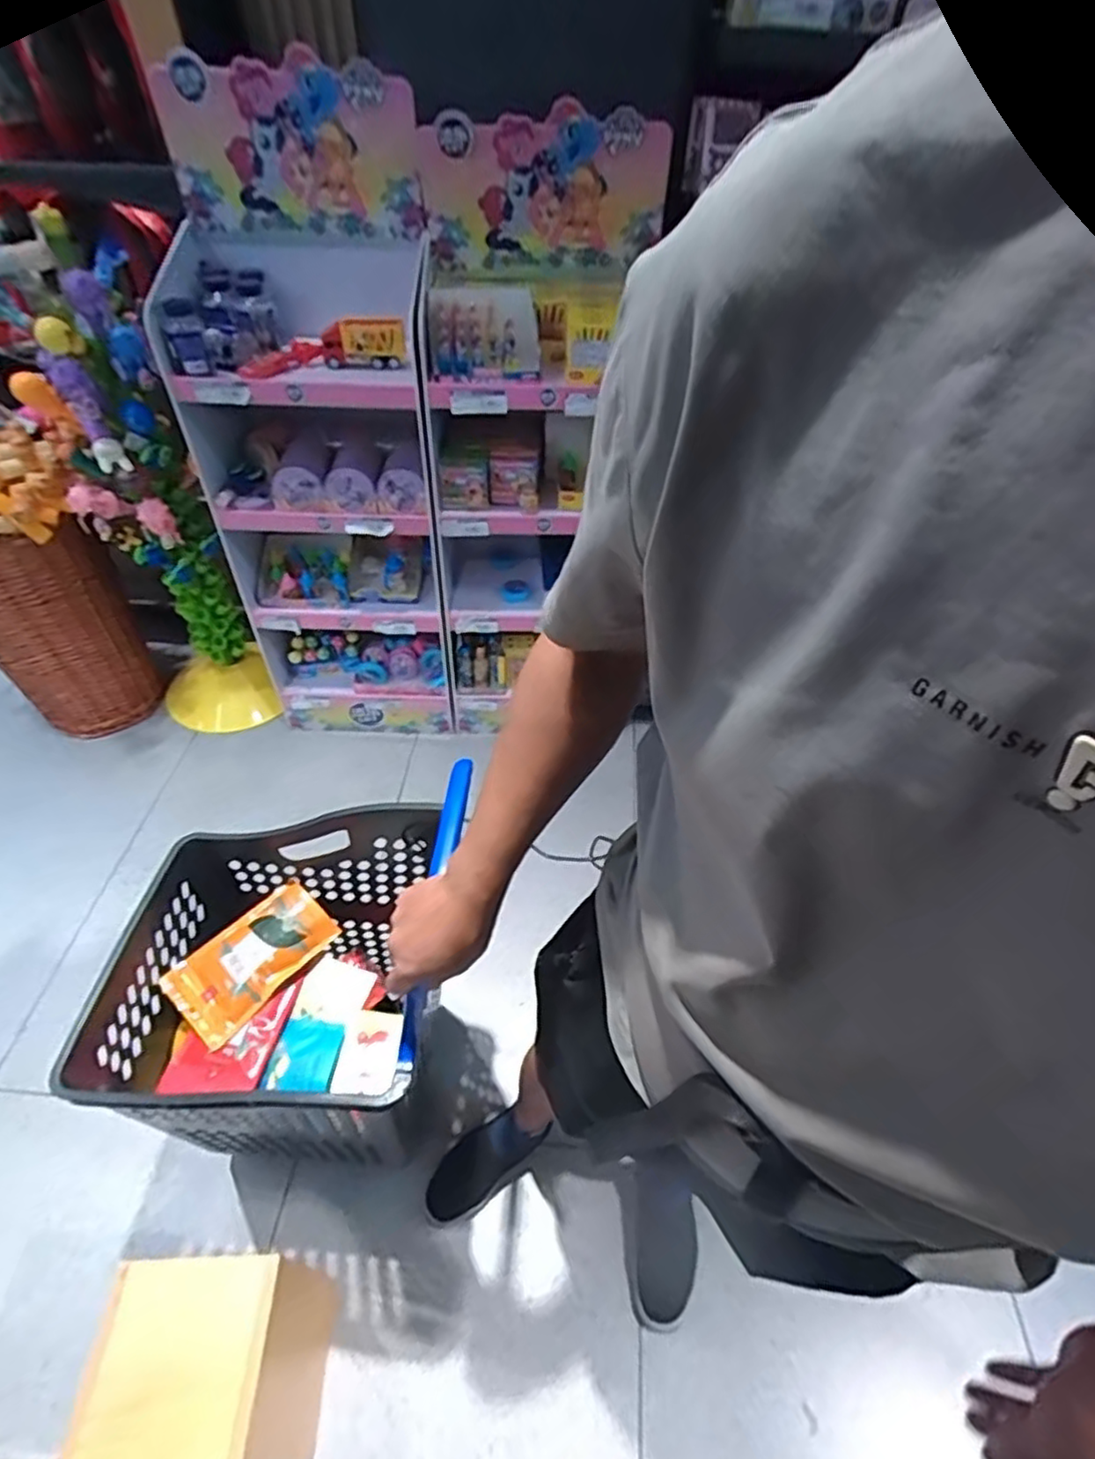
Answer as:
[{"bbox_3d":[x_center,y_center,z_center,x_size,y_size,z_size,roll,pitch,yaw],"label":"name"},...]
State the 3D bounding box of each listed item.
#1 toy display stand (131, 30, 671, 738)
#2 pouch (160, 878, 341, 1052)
[{"bbox_3d":[-0.249,-0.503,1.431,0.844,1.198,0.278,-1,46,-4],"label":"toy display stand"},{"bbox_3d":[-0.450,0.349,1.036,0.133,0.053,0.234,35,54,27],"label":"pouch"}]

